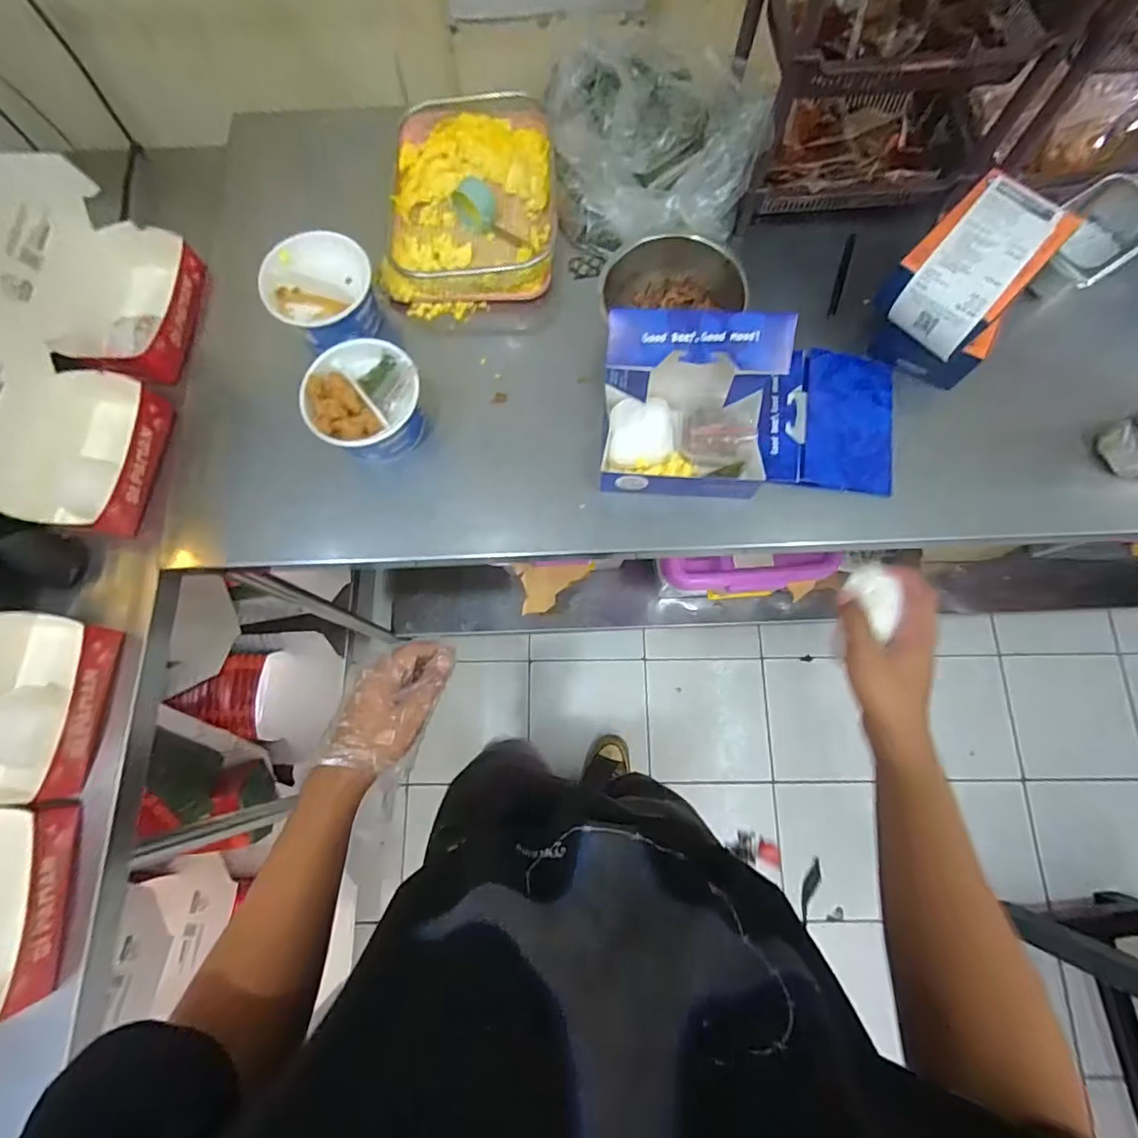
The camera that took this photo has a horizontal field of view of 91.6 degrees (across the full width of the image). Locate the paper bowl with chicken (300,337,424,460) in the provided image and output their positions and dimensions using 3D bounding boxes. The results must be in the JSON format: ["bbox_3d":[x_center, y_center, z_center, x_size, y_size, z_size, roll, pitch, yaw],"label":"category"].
[{"bbox_3d":[-0.230,-0.192,0.634,0.122,0.076,0.132,0,75,1],"label":"paper bowl with chicken"}]

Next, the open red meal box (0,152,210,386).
[{"bbox_3d":[-0.555,-0.361,0.663,0.146,0.172,0.224,4,75,2],"label":"open red meal box"}]

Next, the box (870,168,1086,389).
[{"bbox_3d":[0.441,-0.313,0.619,0.129,0.121,0.189,42,80,11],"label":"box"}]

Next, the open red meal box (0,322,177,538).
[{"bbox_3d":[-0.574,-0.139,0.619,0.141,0.186,0.259,6,75,2],"label":"open red meal box"}]

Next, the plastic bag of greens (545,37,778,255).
[{"bbox_3d":[0.103,-0.515,0.686,0.238,0.114,0.232,-5,75,-1],"label":"plastic bag of greens"}]

